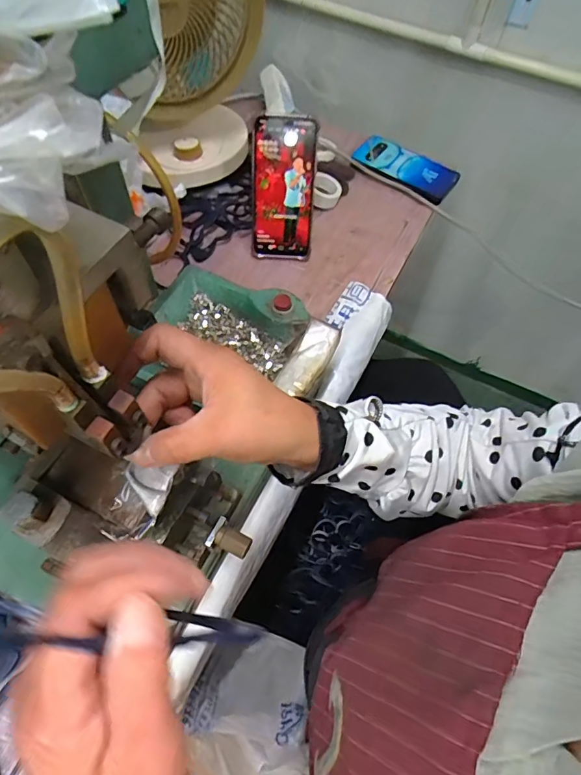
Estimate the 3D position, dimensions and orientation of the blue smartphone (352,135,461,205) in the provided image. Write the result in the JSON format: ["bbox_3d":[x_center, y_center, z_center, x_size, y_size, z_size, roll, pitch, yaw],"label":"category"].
[{"bbox_3d":[0.174,-0.341,0.715,0.160,0.015,0.070,28,71,14],"label":"blue smartphone"}]

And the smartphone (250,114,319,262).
[{"bbox_3d":[-0.011,-0.246,0.584,0.078,0.166,0.015,1,35,-3],"label":"smartphone"}]

